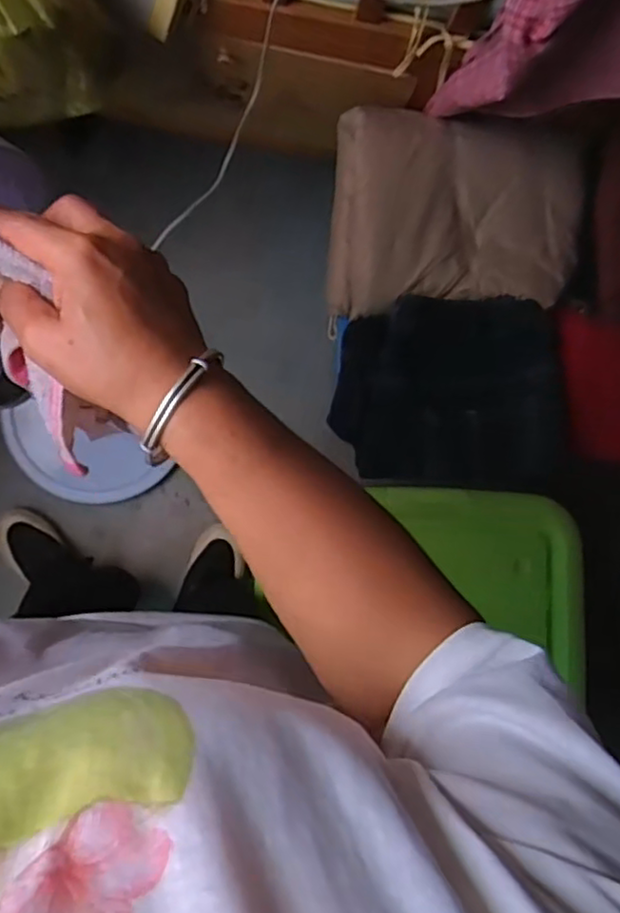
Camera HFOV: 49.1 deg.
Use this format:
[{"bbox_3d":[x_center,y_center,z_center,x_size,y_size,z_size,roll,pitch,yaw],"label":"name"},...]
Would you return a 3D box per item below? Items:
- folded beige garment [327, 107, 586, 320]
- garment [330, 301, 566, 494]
[{"bbox_3d":[0.199,-0.325,0.932,0.330,0.121,0.248,3,89,-7],"label":"folded beige garment"},{"bbox_3d":[0.202,-0.080,0.924,0.313,0.124,0.244,4,89,-6],"label":"garment"}]

